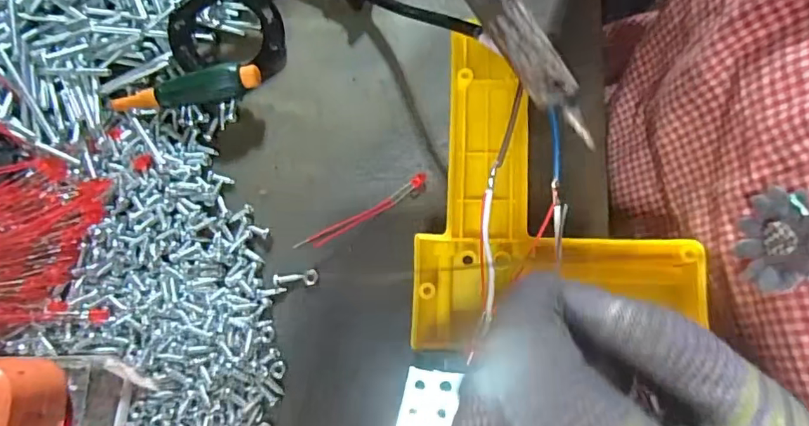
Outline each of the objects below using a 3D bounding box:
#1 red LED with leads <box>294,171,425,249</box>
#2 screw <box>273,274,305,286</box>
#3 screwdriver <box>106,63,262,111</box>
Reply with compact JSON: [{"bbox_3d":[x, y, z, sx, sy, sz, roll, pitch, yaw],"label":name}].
[{"bbox_3d":[-0.020,0.000,0.243,0.069,0.007,0.008,-30,75,-6],"label":"red LED with leads"},{"bbox_3d":[-0.054,0.030,0.236,0.014,0.004,0.005,-9,74,0],"label":"screw"},{"bbox_3d":[-0.111,-0.061,0.253,0.077,0.019,0.014,-7,74,1],"label":"screwdriver"}]

